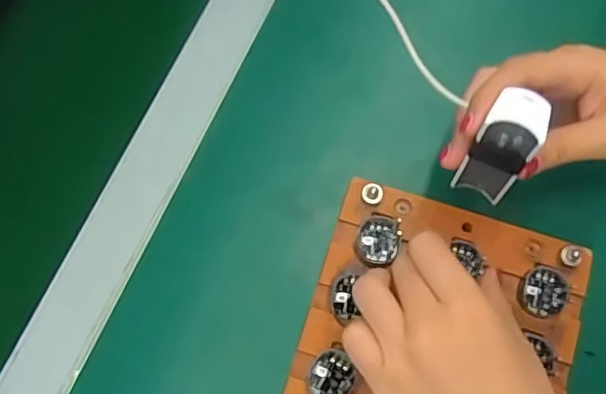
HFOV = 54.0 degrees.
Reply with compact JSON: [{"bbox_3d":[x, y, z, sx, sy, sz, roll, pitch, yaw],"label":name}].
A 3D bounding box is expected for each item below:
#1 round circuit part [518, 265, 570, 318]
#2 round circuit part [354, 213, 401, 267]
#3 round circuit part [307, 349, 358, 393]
[{"bbox_3d":[0.140,0.054,0.344,0.026,0.004,0.029,16,76,4],"label":"round circuit part"},{"bbox_3d":[0.043,0.025,0.351,0.023,0.009,0.031,17,76,4],"label":"round circuit part"},{"bbox_3d":[0.017,0.098,0.328,0.025,0.010,0.027,0,75,0],"label":"round circuit part"}]

